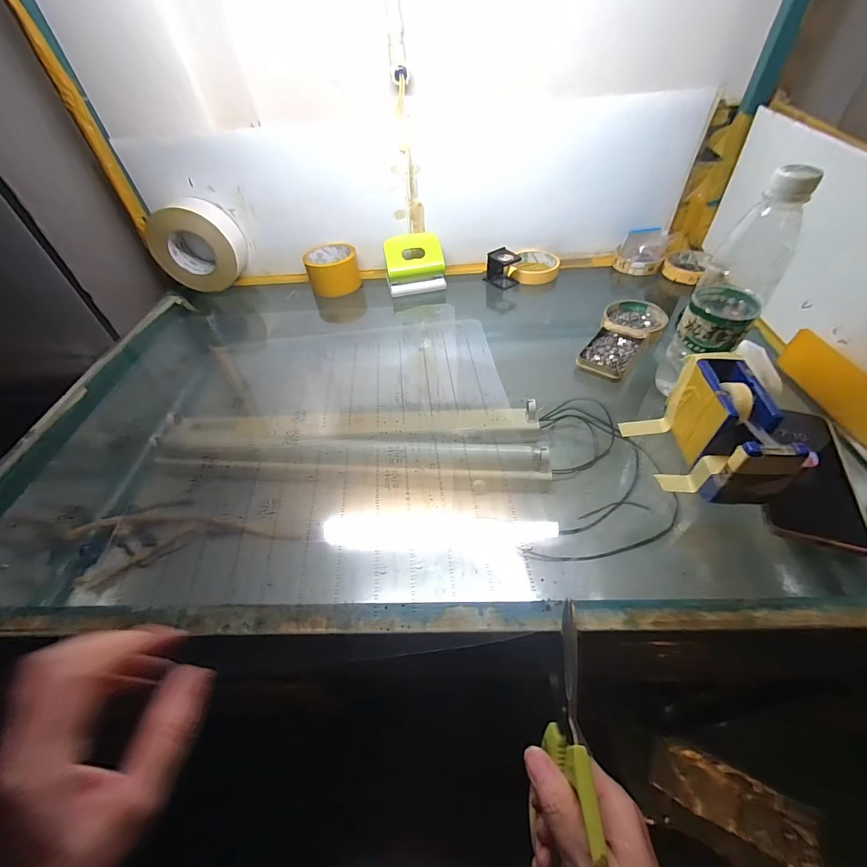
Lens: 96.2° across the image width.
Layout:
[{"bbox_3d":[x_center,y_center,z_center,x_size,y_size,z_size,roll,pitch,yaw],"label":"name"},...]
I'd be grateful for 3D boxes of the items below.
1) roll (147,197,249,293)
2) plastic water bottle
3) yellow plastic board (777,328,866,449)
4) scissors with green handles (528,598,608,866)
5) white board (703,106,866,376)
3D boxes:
[{"bbox_3d":[-0.409,-0.324,0.676,0.146,0.128,0.052,-7,47,-1],"label":"roll"},{"bbox_3d":[0.289,-0.135,0.389,0.065,0.217,0.077,-6,48,-1],"label":"plastic water bottle"},{"bbox_3d":[0.448,-0.038,0.418,0.013,0.052,0.182,-7,47,-2],"label":"yellow plastic board"},{"bbox_3d":[0.086,0.194,0.252,0.020,0.047,0.152,1,61,5],"label":"scissors with green handles"},{"bbox_3d":[0.462,-0.244,0.485,0.015,0.189,0.412,-2,49,7],"label":"white board"}]

